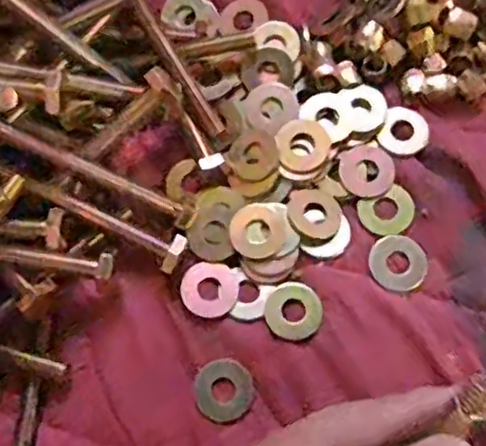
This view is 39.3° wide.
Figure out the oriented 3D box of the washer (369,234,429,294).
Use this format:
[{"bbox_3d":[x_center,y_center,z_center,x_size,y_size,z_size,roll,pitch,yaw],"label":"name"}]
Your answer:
[{"bbox_3d":[0.068,0.017,0.296,0.024,0.004,0.025,-1,74,2],"label":"washer"}]

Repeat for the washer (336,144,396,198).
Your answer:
[{"bbox_3d":[0.056,-0.024,0.307,0.024,0.004,0.024,-14,74,-2],"label":"washer"}]

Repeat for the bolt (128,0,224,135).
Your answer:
[{"bbox_3d":[-0.040,-0.086,0.305,0.013,0.008,0.104,-34,99,-7],"label":"bolt"}]

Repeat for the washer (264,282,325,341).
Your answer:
[{"bbox_3d":[0.022,0.038,0.291,0.024,0.004,0.024,-1,74,2],"label":"washer"}]

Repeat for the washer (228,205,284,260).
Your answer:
[{"bbox_3d":[0.006,0.004,0.298,0.022,0.005,0.024,-1,74,2],"label":"washer"}]

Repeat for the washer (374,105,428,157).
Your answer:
[{"bbox_3d":[0.073,-0.042,0.313,0.024,0.004,0.023,-1,74,2],"label":"washer"}]

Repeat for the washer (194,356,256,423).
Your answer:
[{"bbox_3d":[-0.008,0.069,0.283,0.024,0.004,0.025,-1,74,2],"label":"washer"}]

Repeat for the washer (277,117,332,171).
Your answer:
[{"bbox_3d":[0.027,-0.035,0.306,0.024,0.005,0.023,-1,74,2],"label":"washer"}]

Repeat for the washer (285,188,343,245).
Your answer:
[{"bbox_3d":[0.032,-0.003,0.301,0.025,0.004,0.024,2,74,3],"label":"washer"}]

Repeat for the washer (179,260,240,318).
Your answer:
[{"bbox_3d":[-0.015,0.028,0.294,0.025,0.004,0.024,-8,74,0],"label":"washer"}]

